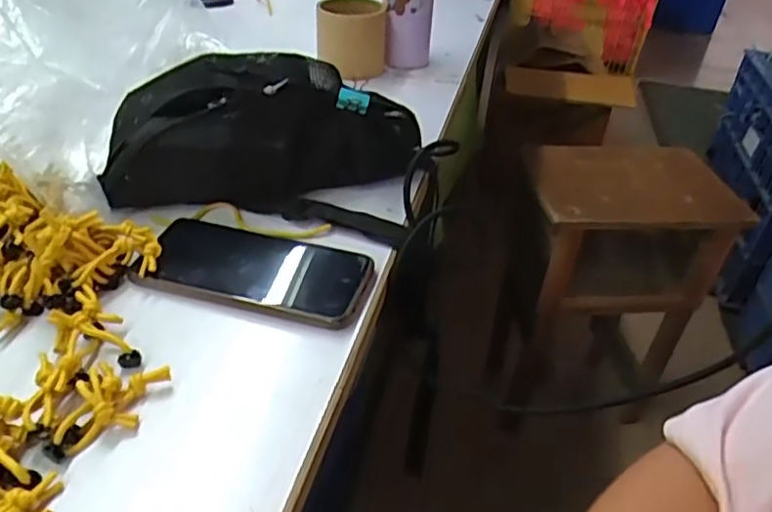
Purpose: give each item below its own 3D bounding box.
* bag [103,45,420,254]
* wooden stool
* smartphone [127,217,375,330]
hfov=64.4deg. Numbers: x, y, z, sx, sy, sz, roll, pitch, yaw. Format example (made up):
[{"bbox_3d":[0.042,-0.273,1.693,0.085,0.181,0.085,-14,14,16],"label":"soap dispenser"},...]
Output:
[{"bbox_3d":[-0.105,-0.099,0.501,0.256,0.098,0.121,6,38,3],"label":"bag"},{"bbox_3d":[0.406,0.069,1.210,0.359,0.544,0.259,-6,39,-14],"label":"wooden stool"},{"bbox_3d":[-0.093,0.006,0.441,0.162,0.013,0.081,11,39,10],"label":"smartphone"}]

